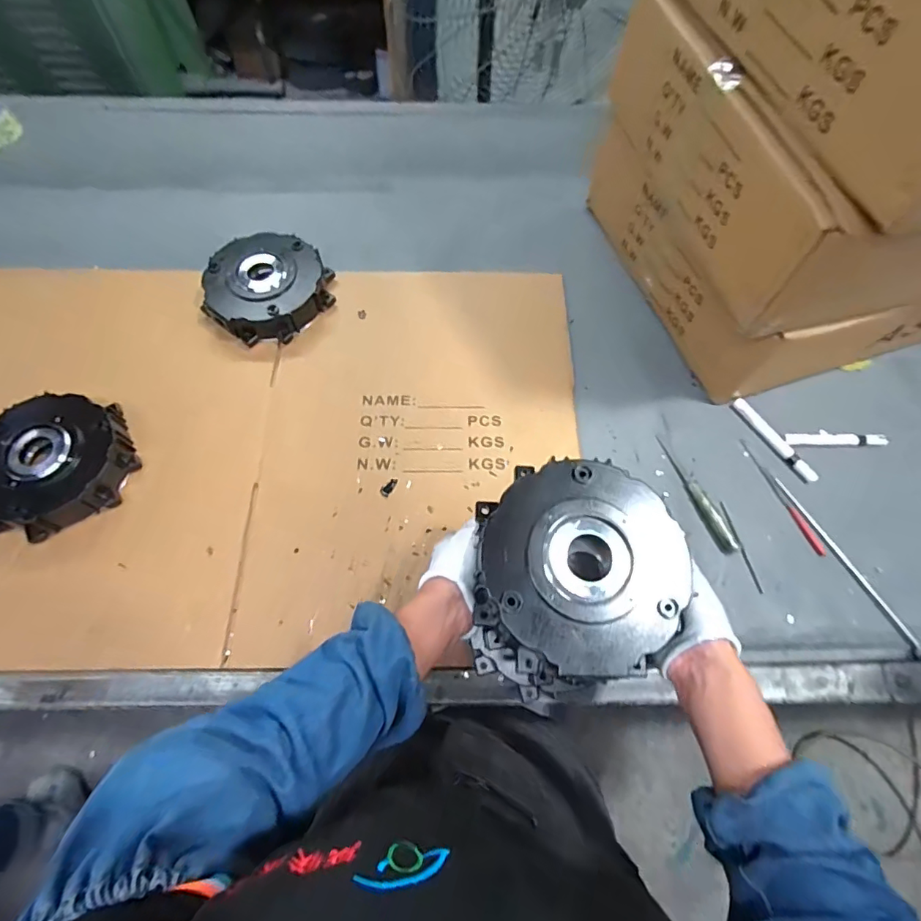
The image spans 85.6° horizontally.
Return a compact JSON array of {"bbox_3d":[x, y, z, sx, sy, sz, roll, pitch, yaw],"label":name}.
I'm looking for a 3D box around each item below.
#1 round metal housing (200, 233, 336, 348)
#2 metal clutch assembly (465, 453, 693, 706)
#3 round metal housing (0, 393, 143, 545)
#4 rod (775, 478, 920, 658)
[{"bbox_3d":[-0.292,-0.263,0.757,0.167,0.061,0.174,1,65,-1],"label":"round metal housing"},{"bbox_3d":[0.099,0.094,0.415,0.165,0.046,0.185,3,65,2],"label":"metal clutch assembly"},{"bbox_3d":[-0.512,0.003,0.630,0.172,0.060,0.165,1,65,-1],"label":"round metal housing"},{"bbox_3d":[0.489,0.127,0.631,0.013,0.012,0.249,-24,67,-10],"label":"rod"}]

